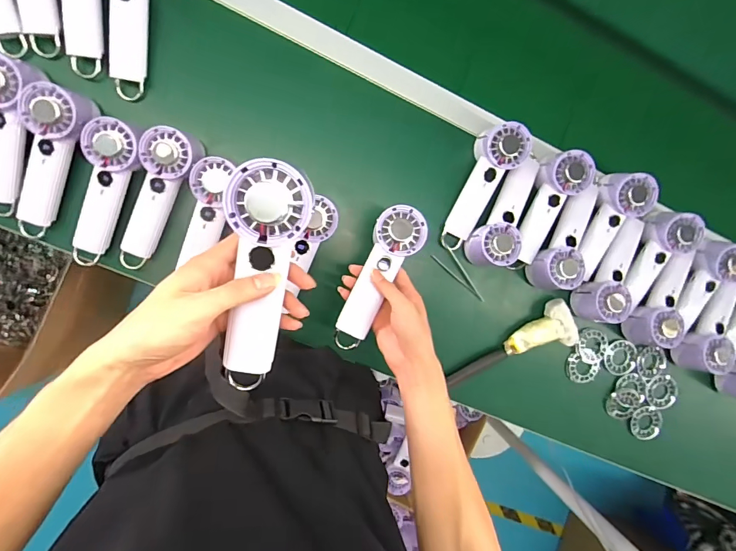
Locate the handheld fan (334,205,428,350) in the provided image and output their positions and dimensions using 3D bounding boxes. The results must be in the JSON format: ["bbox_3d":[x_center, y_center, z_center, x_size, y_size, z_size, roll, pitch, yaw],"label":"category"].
[{"bbox_3d":[0.012,0.003,0.522,0.059,0.029,0.194,24,95,-9],"label":"handheld fan"}]

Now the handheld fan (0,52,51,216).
[{"bbox_3d":[-0.458,-0.175,0.518,0.062,0.059,0.198,14,107,-9],"label":"handheld fan"}]

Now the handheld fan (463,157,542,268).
[{"bbox_3d":[0.204,-0.098,0.599,0.062,0.045,0.173,19,92,-9],"label":"handheld fan"}]

